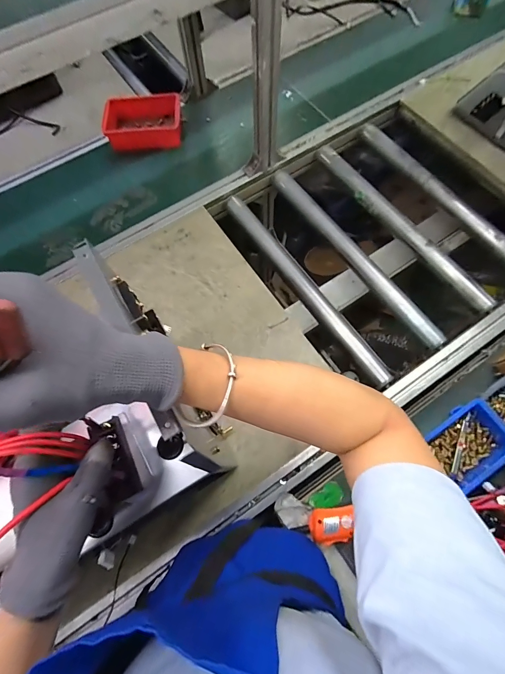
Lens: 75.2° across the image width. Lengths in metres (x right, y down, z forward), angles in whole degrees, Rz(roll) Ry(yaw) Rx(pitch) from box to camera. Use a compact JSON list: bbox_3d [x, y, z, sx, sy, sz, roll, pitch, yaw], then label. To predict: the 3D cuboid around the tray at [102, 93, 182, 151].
[{"bbox_3d":[-0.289,-0.574,0.881,0.203,0.060,0.150,-8,69,-1],"label":"tray"}]

